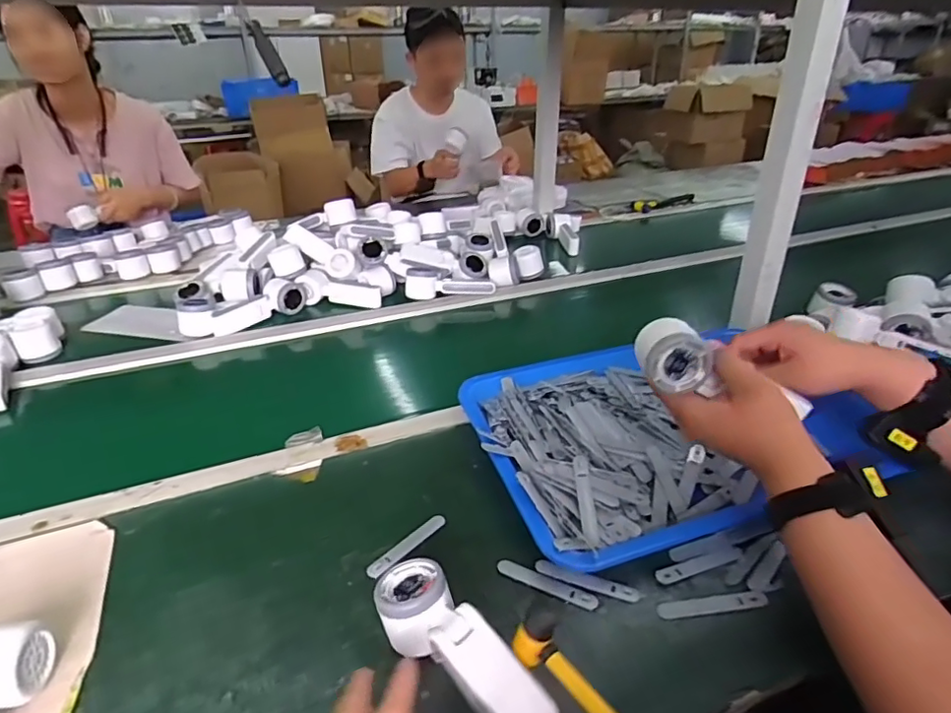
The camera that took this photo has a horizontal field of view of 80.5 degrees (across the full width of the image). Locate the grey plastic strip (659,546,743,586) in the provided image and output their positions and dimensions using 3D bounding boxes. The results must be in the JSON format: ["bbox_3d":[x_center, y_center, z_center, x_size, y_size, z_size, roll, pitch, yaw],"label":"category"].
[{"bbox_3d":[0.211,0.194,0.526,0.091,0.004,0.018,-11,31,-17],"label":"grey plastic strip"}]

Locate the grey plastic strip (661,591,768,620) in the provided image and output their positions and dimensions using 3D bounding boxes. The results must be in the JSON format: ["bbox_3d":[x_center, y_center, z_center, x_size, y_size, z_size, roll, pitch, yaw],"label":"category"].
[{"bbox_3d":[0.206,0.216,0.490,0.093,0.007,0.015,-3,30,-5],"label":"grey plastic strip"}]

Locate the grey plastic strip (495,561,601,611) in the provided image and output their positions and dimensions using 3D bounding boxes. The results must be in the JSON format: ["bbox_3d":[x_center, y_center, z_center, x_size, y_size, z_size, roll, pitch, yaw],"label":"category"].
[{"bbox_3d":[0.064,0.207,0.512,0.094,0.005,0.015,15,33,25],"label":"grey plastic strip"}]

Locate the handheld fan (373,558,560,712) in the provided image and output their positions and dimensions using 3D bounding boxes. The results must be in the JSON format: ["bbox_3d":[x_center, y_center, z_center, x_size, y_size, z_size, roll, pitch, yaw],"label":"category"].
[{"bbox_3d":[-0.014,0.228,0.432,0.053,0.054,0.161,-26,38,-37],"label":"handheld fan"}]

